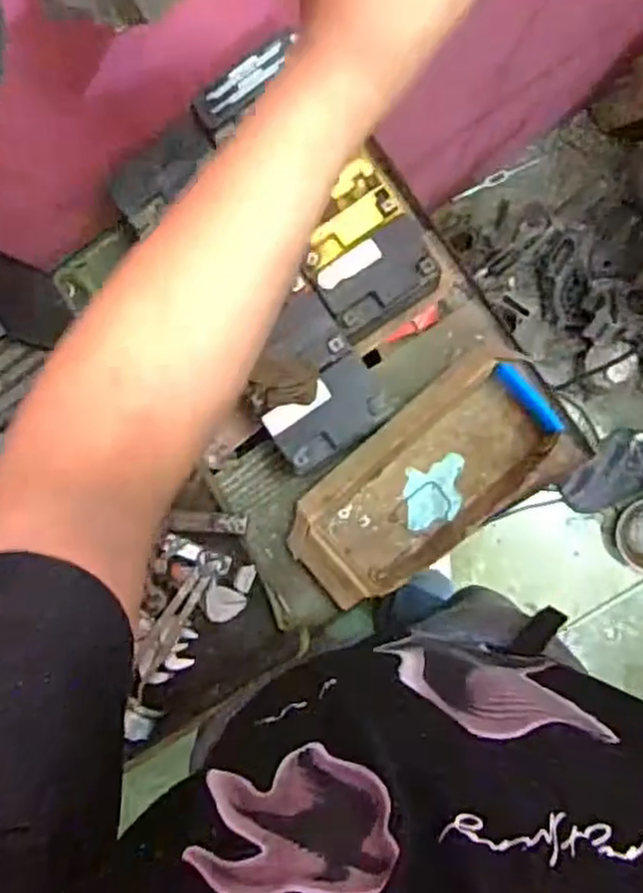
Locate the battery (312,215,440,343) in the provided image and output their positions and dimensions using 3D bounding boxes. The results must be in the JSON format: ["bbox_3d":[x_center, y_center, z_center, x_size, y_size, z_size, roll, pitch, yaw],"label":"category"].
[{"bbox_3d":[0.057,-0.163,0.727,0.114,0.079,0.075,-32,85,5],"label":"battery"}]

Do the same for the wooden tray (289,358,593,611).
[{"bbox_3d":[0.108,0.038,0.747,0.302,0.068,0.140,-36,85,5],"label":"wooden tray"}]

